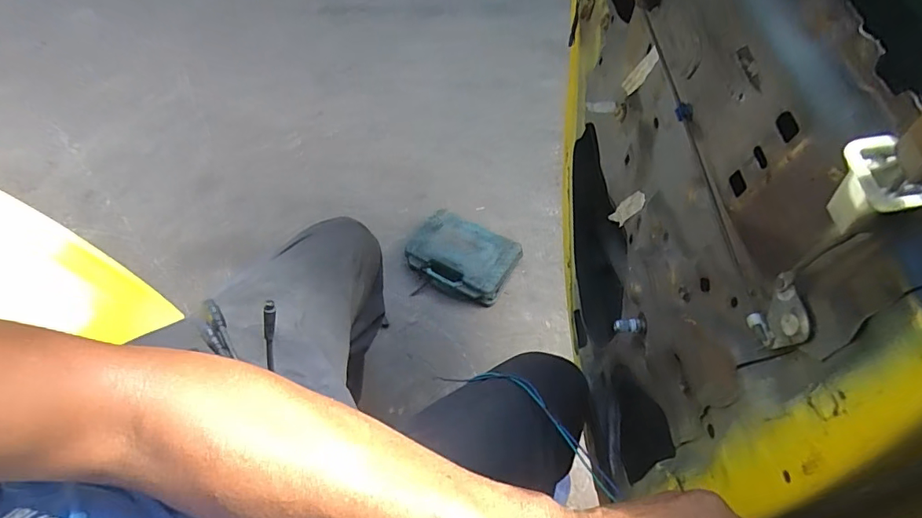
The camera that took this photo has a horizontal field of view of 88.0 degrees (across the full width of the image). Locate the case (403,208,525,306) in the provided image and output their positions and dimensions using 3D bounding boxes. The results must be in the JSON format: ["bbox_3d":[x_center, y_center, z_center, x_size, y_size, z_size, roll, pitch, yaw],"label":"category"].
[{"bbox_3d":[-0.001,-0.007,1.156,0.252,0.073,0.184,27,60,16],"label":"case"}]

